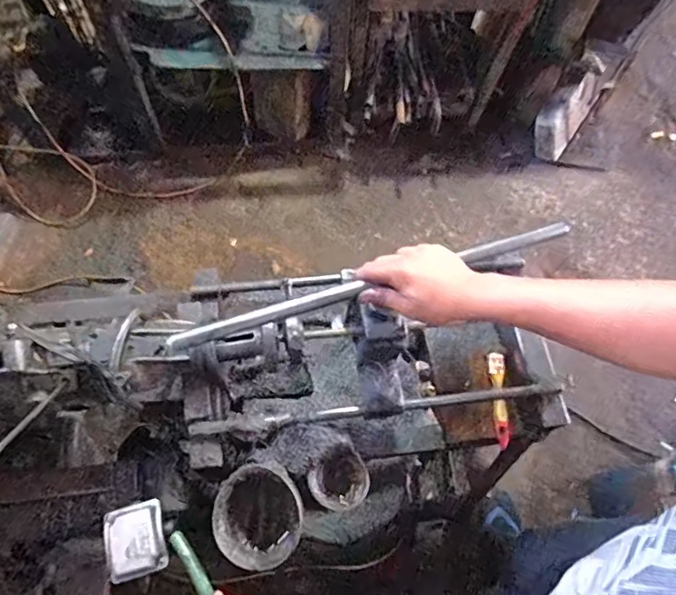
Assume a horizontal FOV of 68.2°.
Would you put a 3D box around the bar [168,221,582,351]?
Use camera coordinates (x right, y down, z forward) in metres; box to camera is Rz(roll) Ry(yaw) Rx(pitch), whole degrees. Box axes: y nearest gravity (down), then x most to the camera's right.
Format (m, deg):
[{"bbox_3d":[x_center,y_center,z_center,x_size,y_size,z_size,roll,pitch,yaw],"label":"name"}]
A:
[{"bbox_3d":[0.056,-0.020,0.564,0.481,0.021,0.016,-16,67,-13],"label":"bar"}]

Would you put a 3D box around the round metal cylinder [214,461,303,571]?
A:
[{"bbox_3d":[-0.104,0.288,0.679,0.128,0.059,0.128,0,88,-2],"label":"round metal cylinder"}]

